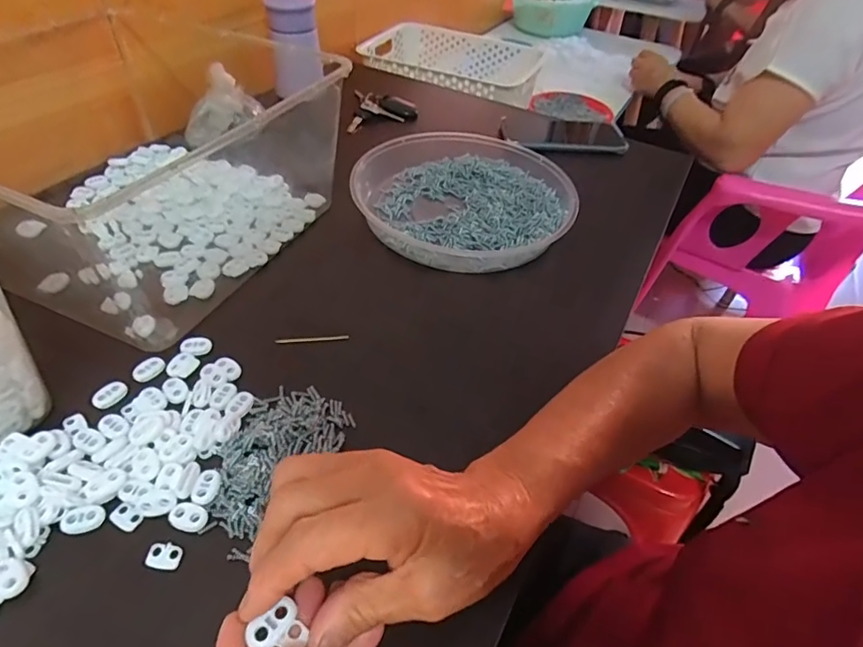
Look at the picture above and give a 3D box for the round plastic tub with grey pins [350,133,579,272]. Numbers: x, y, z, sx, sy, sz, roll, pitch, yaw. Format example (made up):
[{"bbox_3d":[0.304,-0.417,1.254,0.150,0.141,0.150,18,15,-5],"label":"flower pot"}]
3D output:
[{"bbox_3d":[0.036,-0.142,0.535,0.218,0.045,0.212,3,46,-3],"label":"round plastic tub with grey pins"}]

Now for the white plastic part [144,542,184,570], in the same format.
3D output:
[{"bbox_3d":[-0.153,0.132,0.286,0.019,0.004,0.014,7,46,1],"label":"white plastic part"}]

